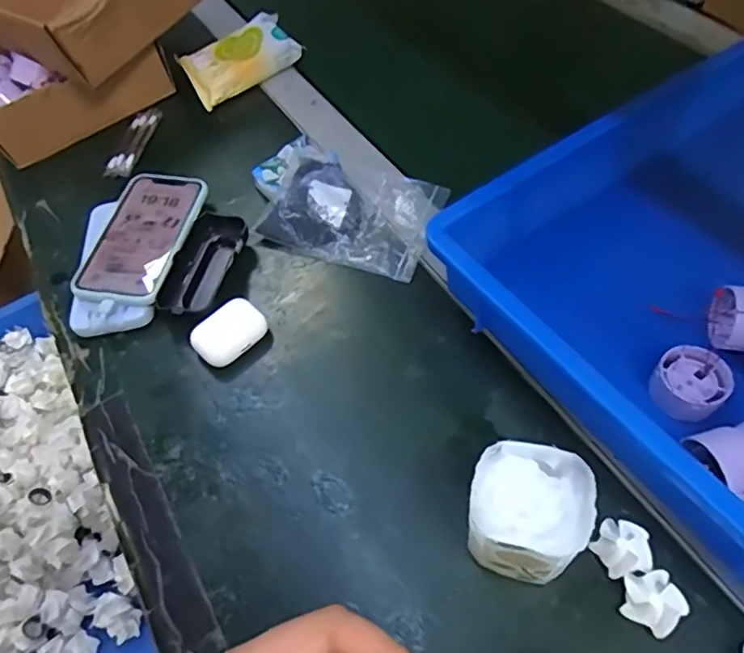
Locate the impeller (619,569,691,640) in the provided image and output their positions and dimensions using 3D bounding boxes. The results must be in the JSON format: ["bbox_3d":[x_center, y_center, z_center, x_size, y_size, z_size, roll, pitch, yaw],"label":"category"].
[{"bbox_3d":[0.164,0.160,0.338,0.032,0.017,0.032,-3,55,4],"label":"impeller"}]

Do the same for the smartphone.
[{"bbox_3d":[-0.212,-0.085,0.533,0.081,0.009,0.152,8,57,3],"label":"smartphone"}]

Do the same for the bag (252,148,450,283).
[{"bbox_3d":[-0.021,-0.110,0.548,0.158,0.033,0.120,15,58,15],"label":"bag"}]

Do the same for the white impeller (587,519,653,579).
[{"bbox_3d":[0.153,0.137,0.355,0.032,0.019,0.033,-3,55,4],"label":"white impeller"}]

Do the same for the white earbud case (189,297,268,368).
[{"bbox_3d":[-0.117,0.006,0.475,0.058,0.025,0.037,-38,60,-20],"label":"white earbud case"}]

